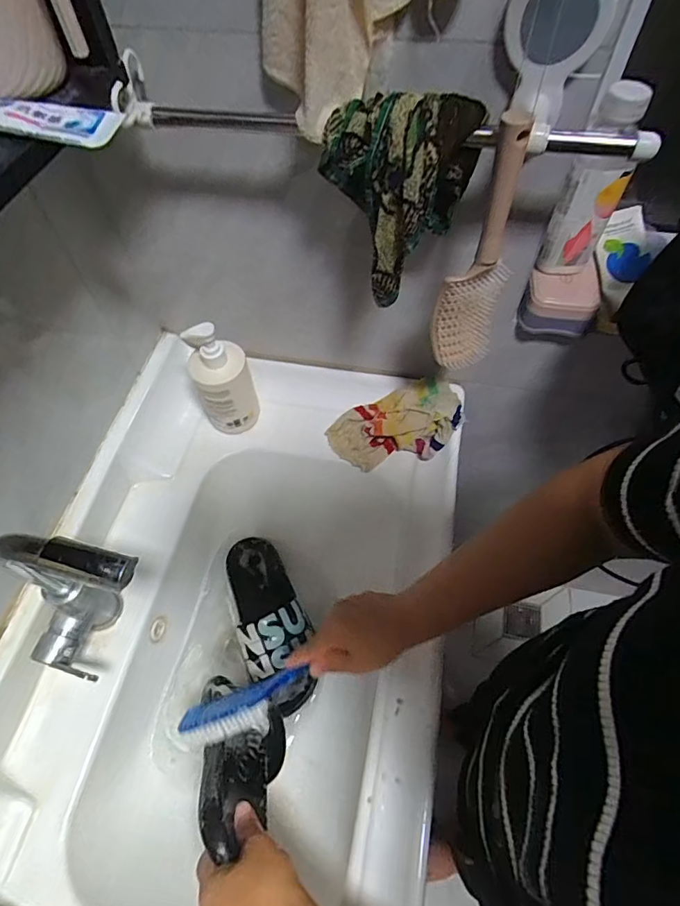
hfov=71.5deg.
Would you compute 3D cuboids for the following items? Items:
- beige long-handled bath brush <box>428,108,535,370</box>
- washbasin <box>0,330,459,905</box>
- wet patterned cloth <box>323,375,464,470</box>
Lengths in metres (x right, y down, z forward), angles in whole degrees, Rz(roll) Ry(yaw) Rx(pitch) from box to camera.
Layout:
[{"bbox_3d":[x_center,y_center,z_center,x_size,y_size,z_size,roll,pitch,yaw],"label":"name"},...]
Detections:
[{"bbox_3d":[0.134,-0.185,0.453,0.064,0.242,0.041,14,60,10],"label":"beige long-handled bath brush"},{"bbox_3d":[-0.123,0.240,0.595,0.472,0.184,0.799,9,59,7],"label":"washbasin"},{"bbox_3d":[0.080,-0.037,0.677,0.185,0.069,0.102,-14,59,-7],"label":"wet patterned cloth"}]

